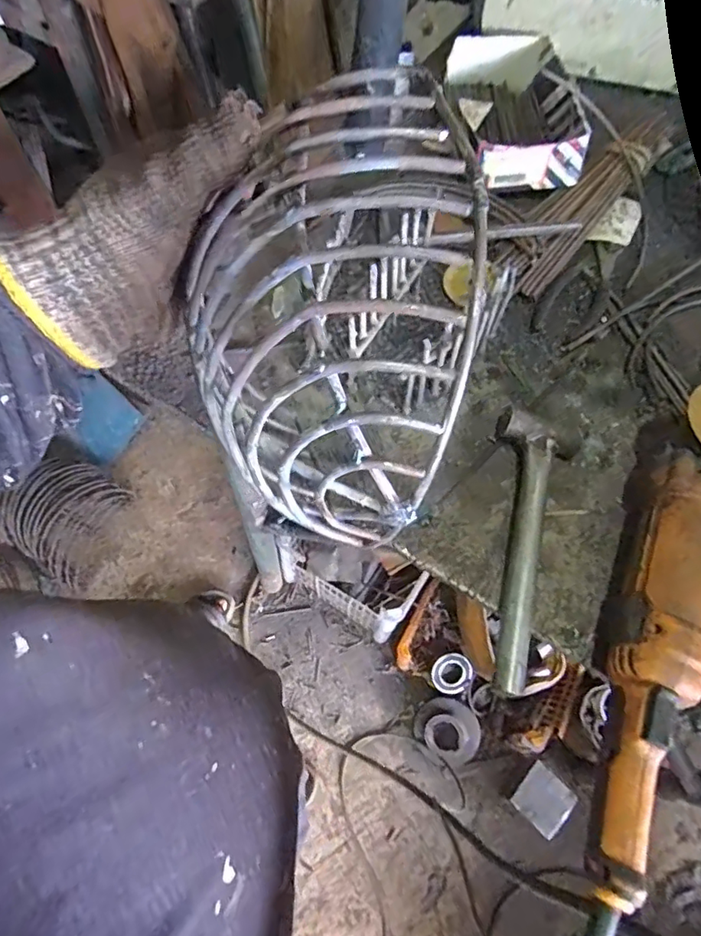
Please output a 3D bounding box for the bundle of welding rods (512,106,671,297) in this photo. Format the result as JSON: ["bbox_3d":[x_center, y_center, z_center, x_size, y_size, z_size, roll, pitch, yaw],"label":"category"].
[{"bbox_3d":[0.275,-0.317,0.634,0.070,0.023,0.318,38,70,15],"label":"bundle of welding rods"}]

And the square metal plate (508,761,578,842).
[{"bbox_3d":[0.380,0.653,1.060,0.102,0.004,0.098,-55,39,1],"label":"square metal plate"}]

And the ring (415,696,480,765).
[{"bbox_3d":[0.210,0.565,1.163,0.136,0.045,0.122,33,82,14],"label":"ring"}]

